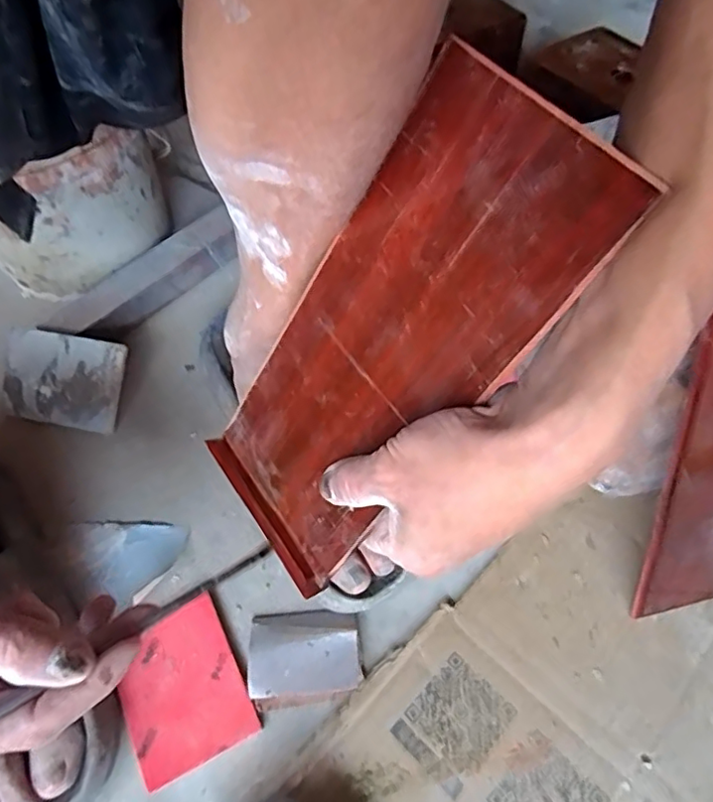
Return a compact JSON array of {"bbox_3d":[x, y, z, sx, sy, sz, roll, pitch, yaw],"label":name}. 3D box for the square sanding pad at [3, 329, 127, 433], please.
[{"bbox_3d":[-0.246,-0.018,0.490,0.098,0.004,0.074,10,92,4],"label":"square sanding pad"}]

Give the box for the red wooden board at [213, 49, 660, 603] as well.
[{"bbox_3d":[0.007,-0.022,0.285,0.008,0.254,0.110,-9,52,-49],"label":"red wooden board"}]

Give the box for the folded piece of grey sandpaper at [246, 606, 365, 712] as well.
[{"bbox_3d":[-0.035,0.169,0.391,0.071,0.007,0.058,-7,57,-4],"label":"folded piece of grey sandpaper"}]

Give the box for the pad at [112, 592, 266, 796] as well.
[{"bbox_3d":[-0.114,0.187,0.383,0.073,0.009,0.093,-25,60,-14],"label":"pad"}]

